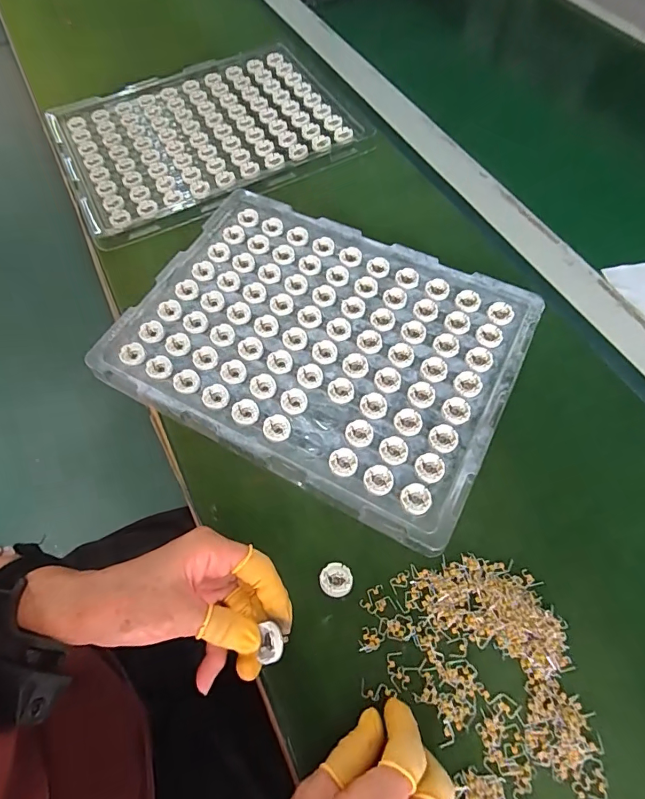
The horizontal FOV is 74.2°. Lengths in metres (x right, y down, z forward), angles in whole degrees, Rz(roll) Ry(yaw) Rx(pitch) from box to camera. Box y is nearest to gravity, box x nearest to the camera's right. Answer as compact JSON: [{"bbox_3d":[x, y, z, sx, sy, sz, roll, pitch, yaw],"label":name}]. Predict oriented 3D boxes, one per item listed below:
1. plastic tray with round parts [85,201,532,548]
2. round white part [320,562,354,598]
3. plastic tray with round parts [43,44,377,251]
[{"bbox_3d":[-0.005,-0.058,0.390,0.338,0.015,0.250,26,67,12],"label":"plastic tray with round parts"},{"bbox_3d":[0.010,0.131,0.309,0.023,0.011,0.023,0,64,0],"label":"round white part"},{"bbox_3d":[-0.144,-0.333,0.531,0.343,0.016,0.258,-27,67,-12],"label":"plastic tray with round parts"}]

